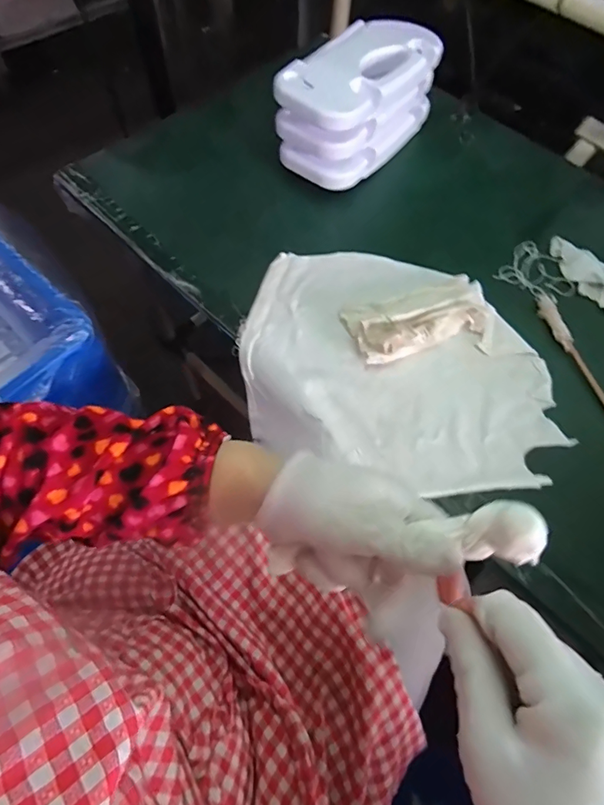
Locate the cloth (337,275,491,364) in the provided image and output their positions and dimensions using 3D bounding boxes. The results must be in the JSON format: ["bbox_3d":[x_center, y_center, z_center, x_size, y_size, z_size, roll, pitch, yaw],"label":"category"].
[{"bbox_3d":[0.147,-0.100,0.529,0.173,0.029,0.103,-18,68,-11],"label":"cloth"}]

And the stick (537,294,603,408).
[{"bbox_3d":[0.335,-0.044,0.523,0.023,0.010,0.212,-11,67,-8],"label":"stick"}]

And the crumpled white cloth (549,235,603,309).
[{"bbox_3d":[0.387,-0.169,0.581,0.046,0.022,0.148,-20,68,-11],"label":"crumpled white cloth"}]

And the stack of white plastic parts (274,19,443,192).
[{"bbox_3d":[0.082,-0.430,0.637,0.129,0.134,0.246,36,69,13],"label":"stack of white plastic parts"}]

